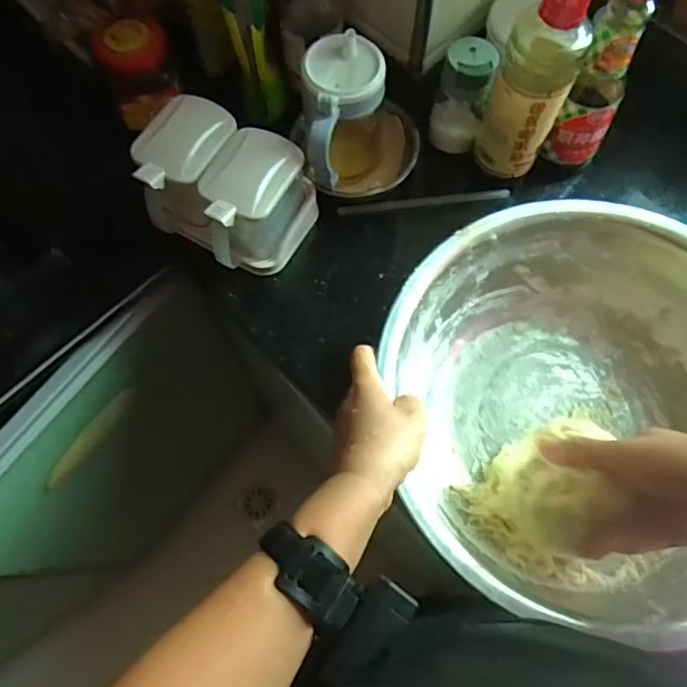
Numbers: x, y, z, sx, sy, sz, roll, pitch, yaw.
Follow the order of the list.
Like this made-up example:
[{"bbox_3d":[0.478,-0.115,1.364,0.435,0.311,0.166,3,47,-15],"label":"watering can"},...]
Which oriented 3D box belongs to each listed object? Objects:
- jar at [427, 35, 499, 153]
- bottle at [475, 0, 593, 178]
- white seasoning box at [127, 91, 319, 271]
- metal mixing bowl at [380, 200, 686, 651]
[{"bbox_3d":[0.123,-0.255,0.575,0.051,0.096,0.058,15,70,6],"label":"jar"},{"bbox_3d":[0.172,-0.244,0.487,0.064,0.220,0.066,23,71,9],"label":"bottle"},{"bbox_3d":[-0.116,-0.149,0.547,0.146,0.094,0.111,28,72,10],"label":"white seasoning box"},{"bbox_3d":[0.204,0.055,0.471,0.318,0.108,0.326,0,69,0],"label":"metal mixing bowl"}]

